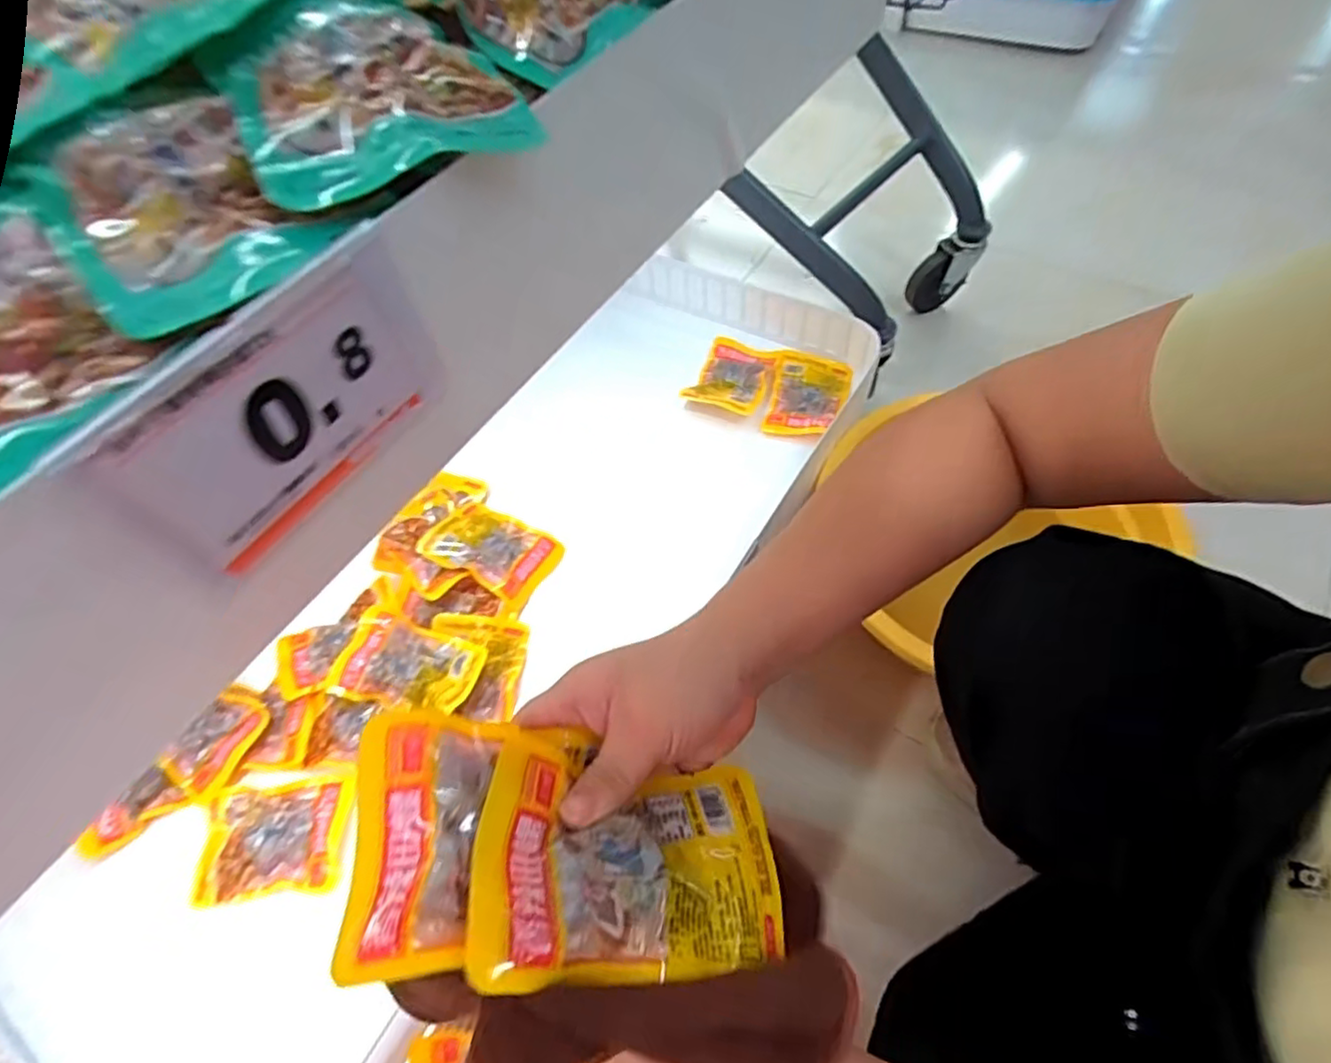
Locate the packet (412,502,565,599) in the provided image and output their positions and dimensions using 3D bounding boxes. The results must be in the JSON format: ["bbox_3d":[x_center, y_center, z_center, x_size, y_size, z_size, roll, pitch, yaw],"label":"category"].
[{"bbox_3d":[-0.169,0.013,0.634,0.117,0.012,0.080,24,61,17],"label":"packet"}]

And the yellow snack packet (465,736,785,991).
[{"bbox_3d":[-0.013,0.125,0.251,0.117,0.014,0.079,14,35,-22],"label":"yellow snack packet"}]

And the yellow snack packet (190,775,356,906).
[{"bbox_3d":[-0.305,0.236,0.509,0.109,0.012,0.080,-6,57,-1],"label":"yellow snack packet"}]

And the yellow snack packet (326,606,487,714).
[{"bbox_3d":[-0.219,0.116,0.561,0.119,0.024,0.076,14,59,12],"label":"yellow snack packet"}]

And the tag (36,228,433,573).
[{"bbox_3d":[-0.108,-0.035,0.190,0.006,0.063,0.096,26,62,18],"label":"tag"}]

